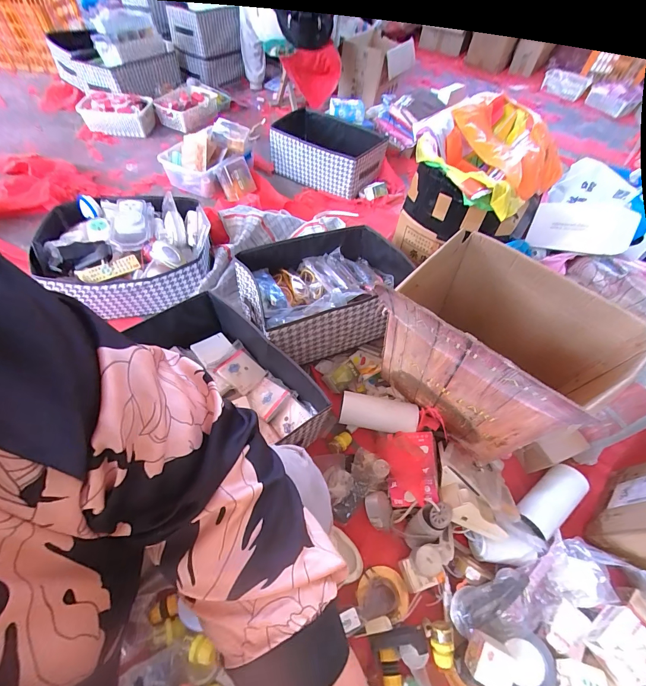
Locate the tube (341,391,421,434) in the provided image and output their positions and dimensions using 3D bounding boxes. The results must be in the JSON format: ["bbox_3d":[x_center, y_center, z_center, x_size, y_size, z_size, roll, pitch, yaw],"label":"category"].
[{"bbox_3d":[0.129,0.165,0.783,0.174,0.060,0.066,11,55,2],"label":"tube"}]

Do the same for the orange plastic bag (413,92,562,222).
[{"bbox_3d":[0.441,-0.502,0.899,0.490,0.138,0.324,-34,65,-25],"label":"orange plastic bag"}]

